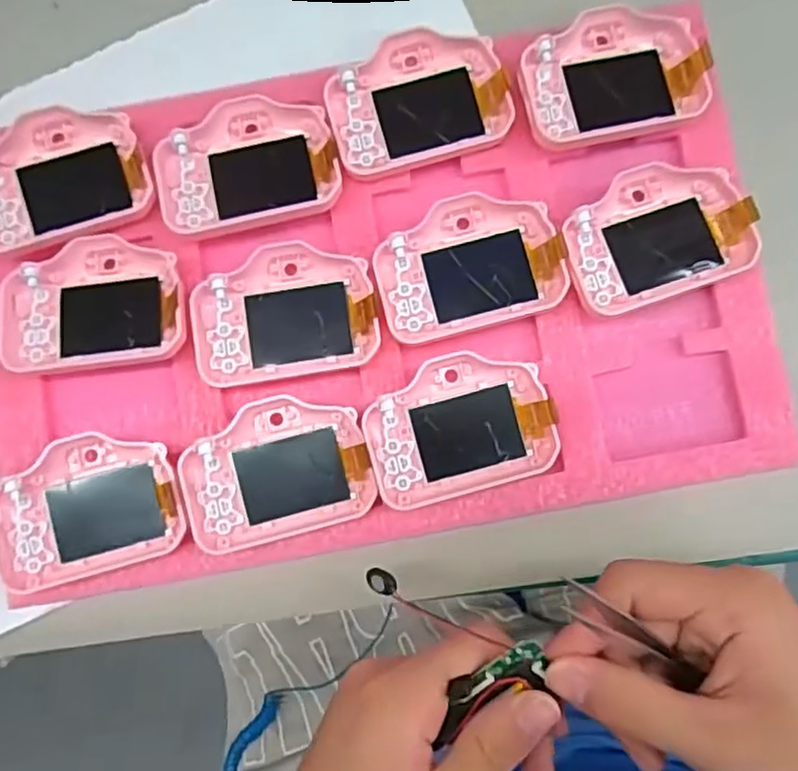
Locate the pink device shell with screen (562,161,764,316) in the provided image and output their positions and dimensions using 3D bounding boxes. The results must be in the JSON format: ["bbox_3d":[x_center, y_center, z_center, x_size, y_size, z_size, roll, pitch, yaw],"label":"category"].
[{"bbox_3d":[0.117,-0.070,0.312,0.080,0.019,0.060,-19,86,-1],"label":"pink device shell with screen"}]

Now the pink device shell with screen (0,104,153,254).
[{"bbox_3d":[-0.163,-0.099,0.319,0.081,0.011,0.059,-19,86,-1],"label":"pink device shell with screen"}]

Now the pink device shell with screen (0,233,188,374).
[{"bbox_3d":[-0.143,-0.040,0.315,0.084,0.011,0.061,-7,85,-1],"label":"pink device shell with screen"}]

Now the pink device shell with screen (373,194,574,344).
[{"bbox_3d":[0.032,-0.056,0.312,0.083,0.015,0.060,-13,85,-1],"label":"pink device shell with screen"}]

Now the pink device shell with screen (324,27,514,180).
[{"bbox_3d":[0.008,-0.137,0.322,0.082,0.016,0.059,-17,86,-1],"label":"pink device shell with screen"}]

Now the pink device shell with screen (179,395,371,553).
[{"bbox_3d":[-0.056,0.038,0.307,0.081,0.012,0.061,-17,86,-1],"label":"pink device shell with screen"}]

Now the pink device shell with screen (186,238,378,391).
[{"bbox_3d":[-0.053,-0.034,0.313,0.082,0.011,0.060,-8,85,-1],"label":"pink device shell with screen"}]

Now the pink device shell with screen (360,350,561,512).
[{"bbox_3d":[0.027,0.019,0.307,0.082,0.014,0.061,-16,84,0],"label":"pink device shell with screen"}]

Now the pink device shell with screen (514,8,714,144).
[{"bbox_3d":[0.099,-0.147,0.319,0.082,0.017,0.058,-11,85,-1],"label":"pink device shell with screen"}]

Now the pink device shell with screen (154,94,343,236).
[{"bbox_3d":[-0.072,-0.105,0.320,0.082,0.009,0.060,-13,85,-1],"label":"pink device shell with screen"}]

